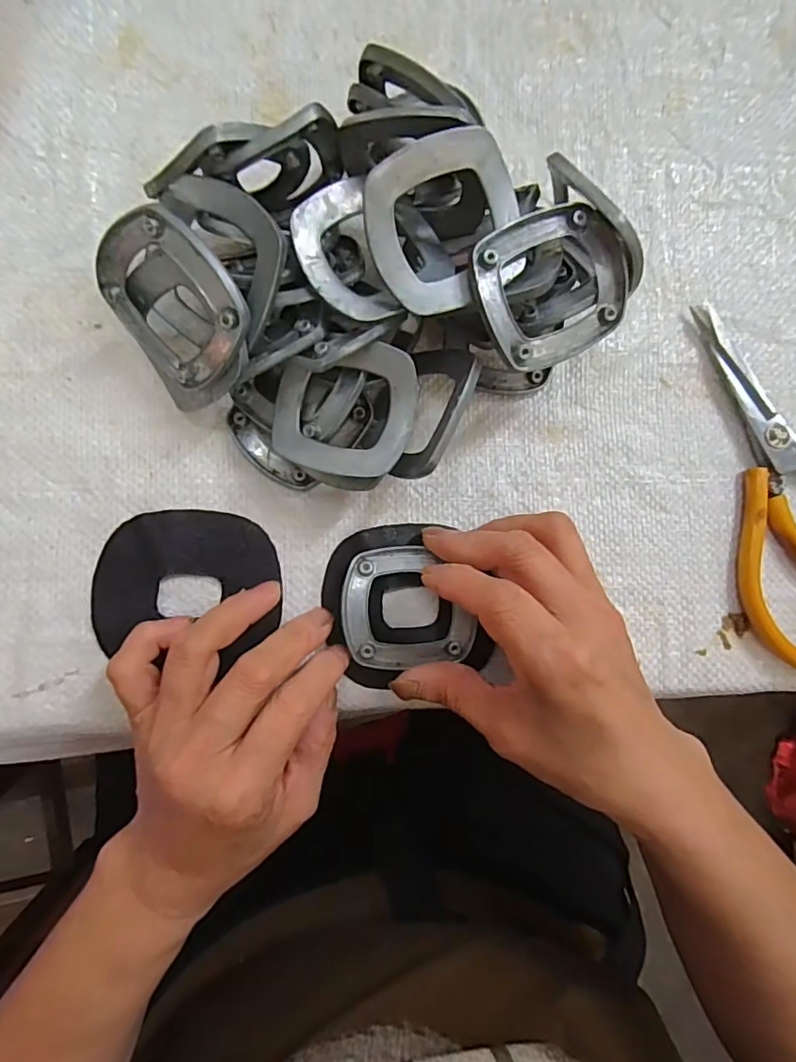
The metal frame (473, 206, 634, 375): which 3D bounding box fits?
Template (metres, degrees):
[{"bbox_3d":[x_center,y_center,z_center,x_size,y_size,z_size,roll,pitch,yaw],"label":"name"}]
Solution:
[{"bbox_3d":[0.061,-0.097,0.215,0.060,0.008,0.056,-22,102,-5],"label":"metal frame"}]

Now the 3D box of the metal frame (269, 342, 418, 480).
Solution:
[{"bbox_3d":[-0.023,-0.050,0.228,0.061,0.008,0.054,2,88,10],"label":"metal frame"}]

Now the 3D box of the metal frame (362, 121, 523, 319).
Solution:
[{"bbox_3d":[0.020,-0.117,0.206,0.061,0.006,0.058,-24,110,-8],"label":"metal frame"}]

